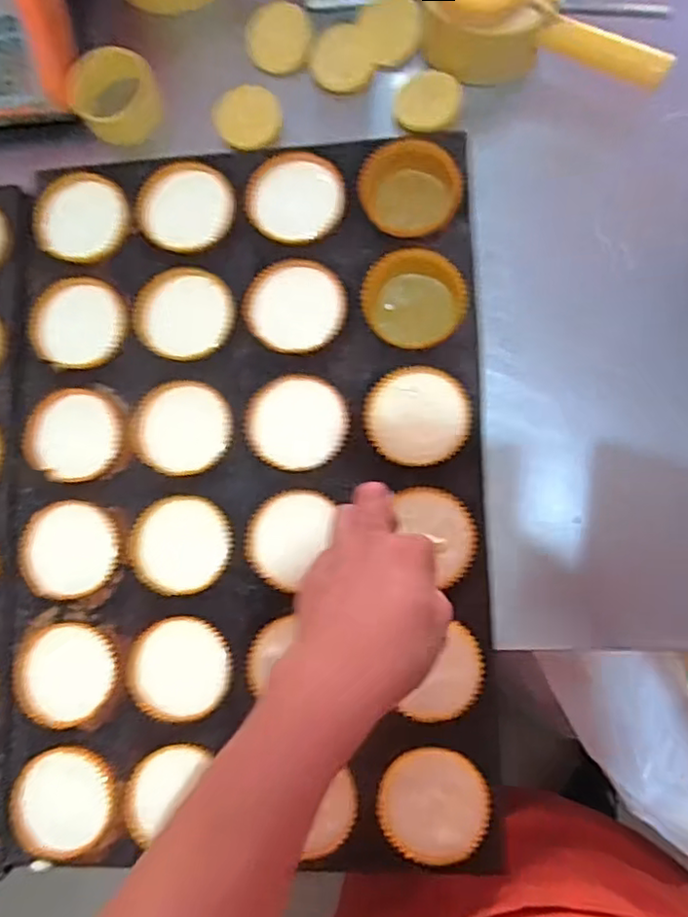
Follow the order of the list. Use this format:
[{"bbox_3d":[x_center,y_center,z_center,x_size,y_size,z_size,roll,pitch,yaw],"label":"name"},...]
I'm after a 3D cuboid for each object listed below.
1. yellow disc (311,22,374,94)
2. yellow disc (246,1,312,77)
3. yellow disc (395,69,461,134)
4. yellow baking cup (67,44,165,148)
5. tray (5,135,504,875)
[{"bbox_3d":[0.000,-0.361,0.566,0.054,0.004,0.059,0,92,6],"label":"yellow disc"},{"bbox_3d":[-0.060,-0.383,0.574,0.058,0.005,0.060,1,96,6],"label":"yellow disc"},{"bbox_3d":[0.072,-0.310,0.544,0.053,0.011,0.048,10,83,7],"label":"yellow disc"},{"bbox_3d":[-0.208,-0.329,0.574,0.076,0.052,0.070,-1,82,6],"label":"yellow baking cup"},{"bbox_3d":[-0.077,0.022,0.509,0.381,0.038,0.549,-1,82,6],"label":"tray"}]

